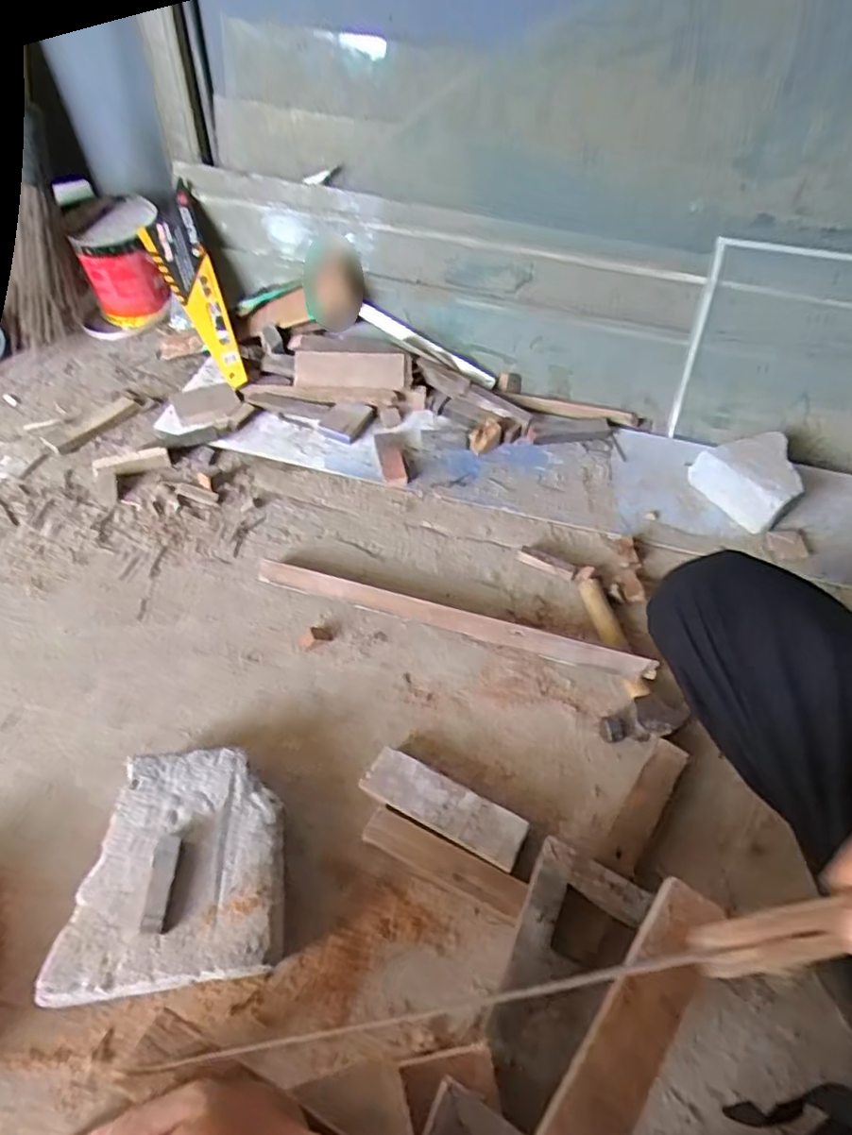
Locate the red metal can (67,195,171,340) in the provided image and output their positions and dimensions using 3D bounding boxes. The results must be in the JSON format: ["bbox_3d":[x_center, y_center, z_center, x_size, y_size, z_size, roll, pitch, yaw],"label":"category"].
[{"bbox_3d":[-0.521,-0.501,1.111,0.167,0.164,0.145,-17,57,-14],"label":"red metal can"}]

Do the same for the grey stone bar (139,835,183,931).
[{"bbox_3d":[-0.230,0.277,0.570,0.020,0.027,0.073,2,53,-1],"label":"grey stone bar"}]

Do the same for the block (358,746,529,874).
[{"bbox_3d":[0.018,0.251,0.680,0.170,0.034,0.052,24,57,14],"label":"block"}]

